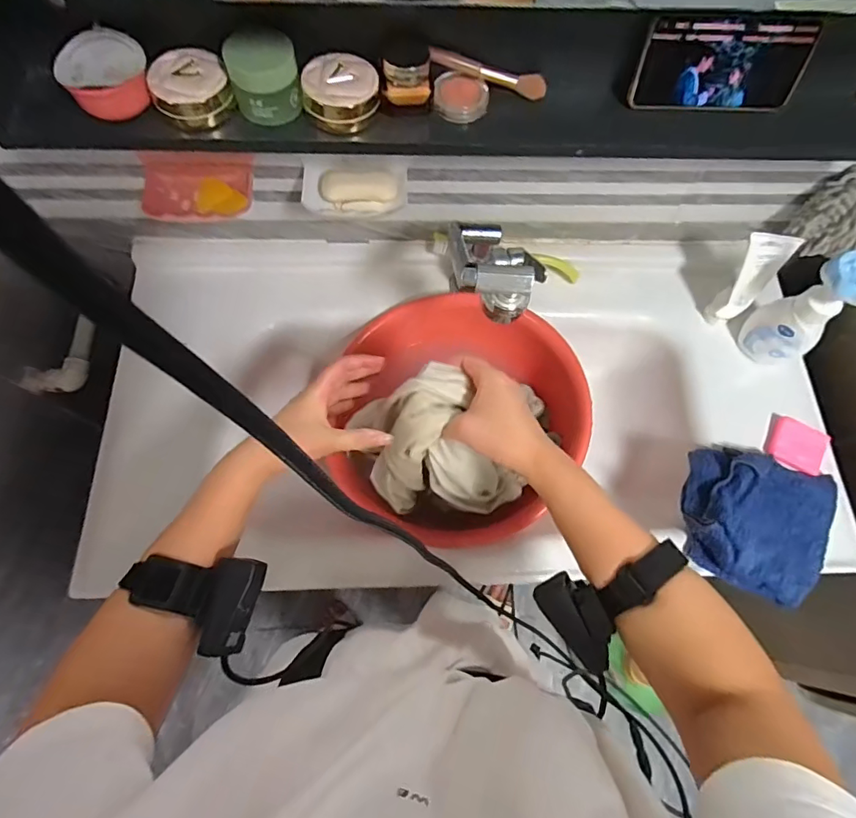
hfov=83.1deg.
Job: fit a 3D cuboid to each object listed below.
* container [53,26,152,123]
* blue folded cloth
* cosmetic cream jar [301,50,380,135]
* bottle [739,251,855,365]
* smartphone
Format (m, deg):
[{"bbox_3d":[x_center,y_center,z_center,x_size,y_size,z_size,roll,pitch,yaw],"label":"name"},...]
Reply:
[{"bbox_3d":[-0.305,-0.317,0.461,0.073,0.042,0.070,1,70,-3],"label":"container"},{"bbox_3d":[0.440,0.150,0.637,0.181,0.042,0.176,18,70,4],"label":"blue folded cloth"},{"bbox_3d":[-0.087,-0.313,0.476,0.071,0.041,0.059,-10,70,-6],"label":"cosmetic cream jar"},{"bbox_3d":[0.517,-0.130,0.661,0.067,0.182,0.082,-30,74,-13],"label":"bottle"},{"bbox_3d":[0.292,-0.340,0.479,0.169,0.075,0.010,0,49,-1],"label":"smartphone"}]

